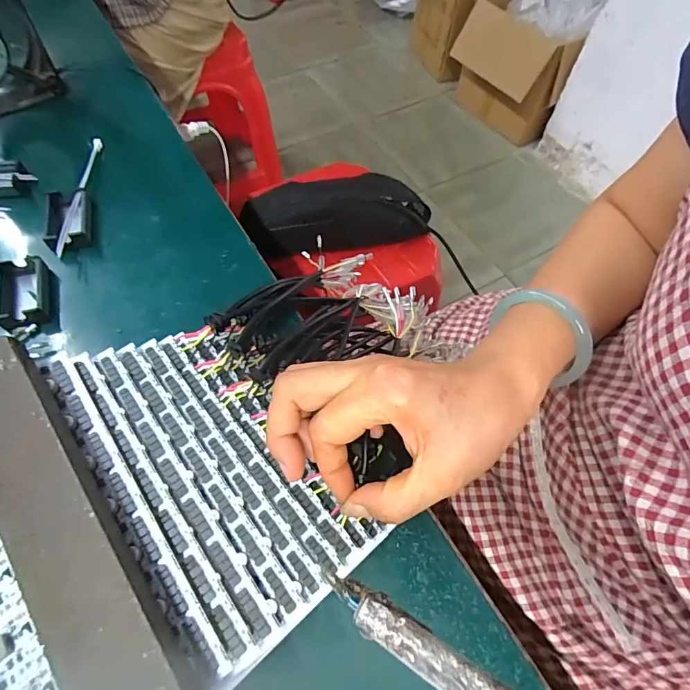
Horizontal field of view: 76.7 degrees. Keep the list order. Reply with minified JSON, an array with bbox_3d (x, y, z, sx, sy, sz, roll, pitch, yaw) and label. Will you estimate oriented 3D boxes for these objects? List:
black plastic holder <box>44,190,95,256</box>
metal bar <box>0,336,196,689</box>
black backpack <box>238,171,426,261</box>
[{"bbox_3d":[-0.222,-0.100,0.350,0.032,0.015,0.056,-14,63,-11],"label":"black plastic holder"},{"bbox_3d":[-0.117,0.075,0.181,0.033,0.017,0.194,-33,68,-20],"label":"metal bar"},{"bbox_3d":[-0.009,-0.198,0.638,0.278,0.076,0.094,-11,61,-10],"label":"black backpack"}]

